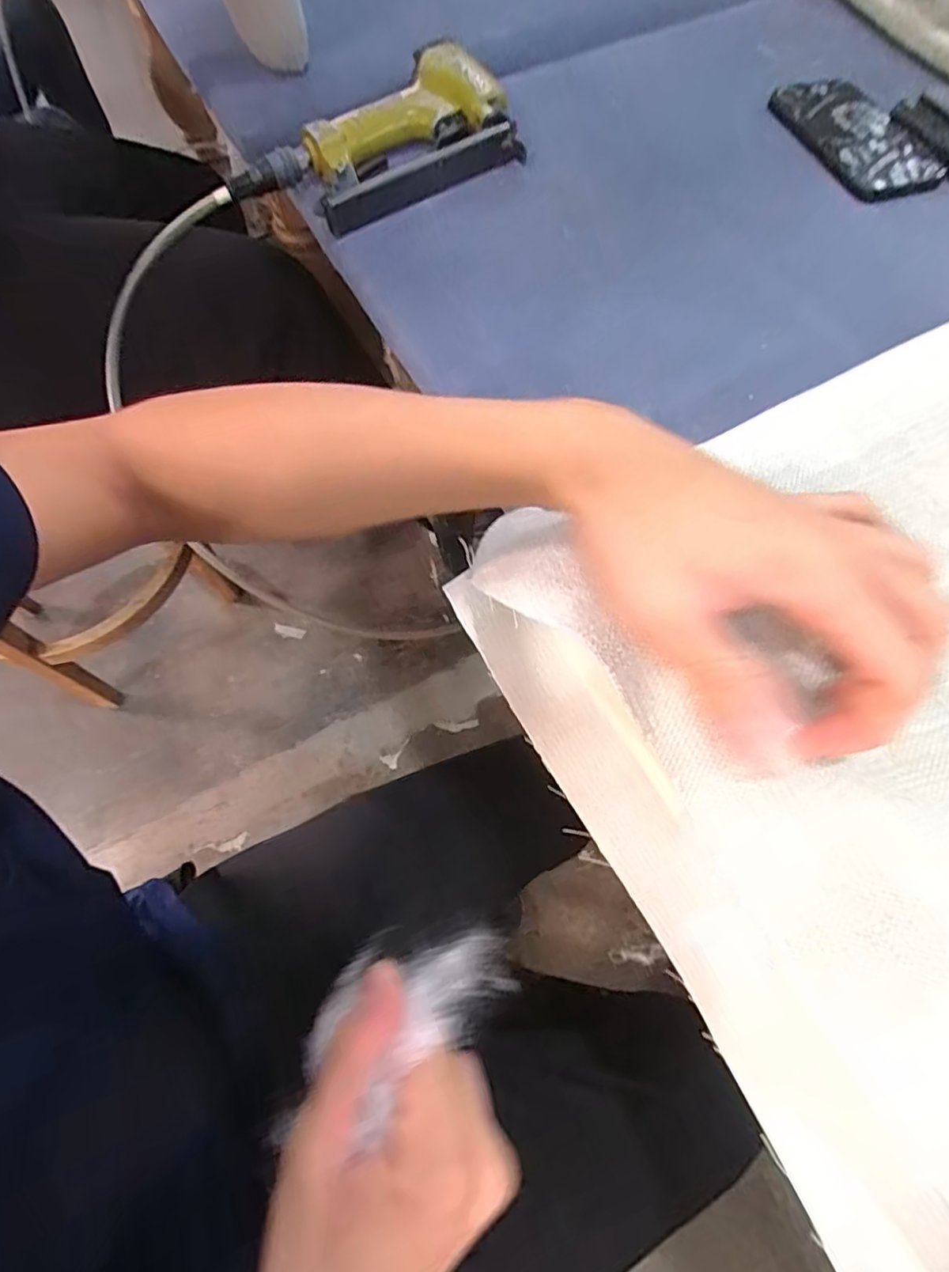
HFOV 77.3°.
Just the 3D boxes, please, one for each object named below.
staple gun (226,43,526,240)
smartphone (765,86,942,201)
[{"bbox_3d":[-0.081,-0.395,0.478,0.230,0.056,0.117,-26,68,-10],"label":"staple gun"},{"bbox_3d":[0.314,-0.419,0.497,0.077,0.010,0.152,-17,66,-6],"label":"smartphone"}]

